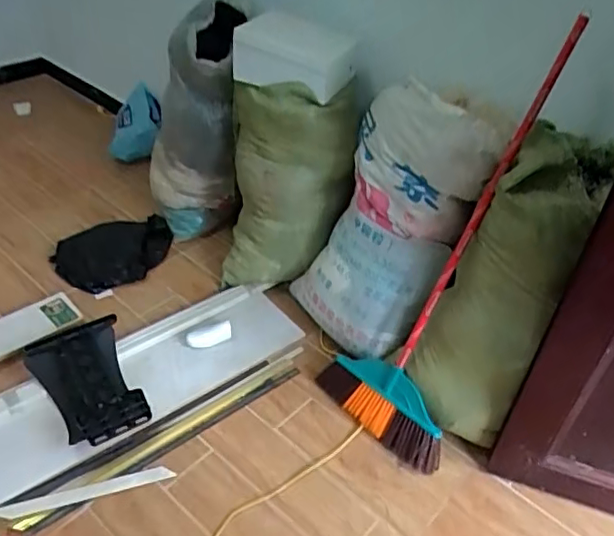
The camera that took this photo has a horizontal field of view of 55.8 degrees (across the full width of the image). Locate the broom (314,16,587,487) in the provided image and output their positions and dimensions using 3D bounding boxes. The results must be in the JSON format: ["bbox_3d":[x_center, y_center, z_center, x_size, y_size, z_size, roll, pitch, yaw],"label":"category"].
[{"bbox_3d":[0.382,-0.059,1.462,0.380,1.127,0.089,30,15,27],"label":"broom"}]

